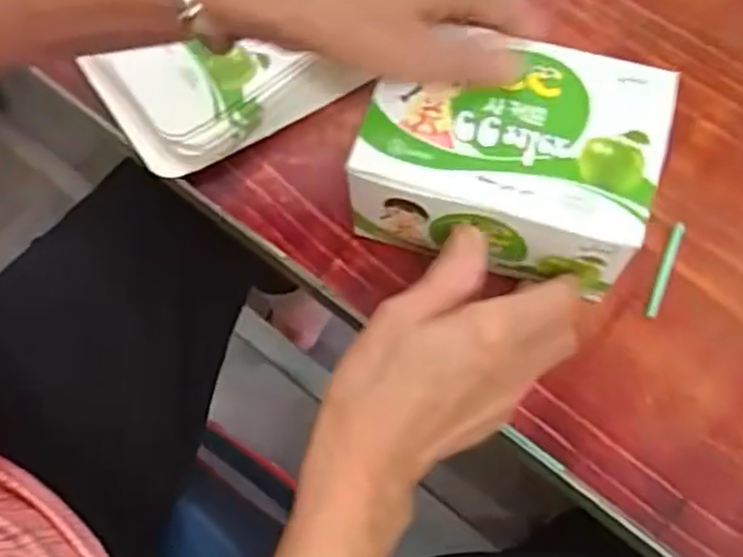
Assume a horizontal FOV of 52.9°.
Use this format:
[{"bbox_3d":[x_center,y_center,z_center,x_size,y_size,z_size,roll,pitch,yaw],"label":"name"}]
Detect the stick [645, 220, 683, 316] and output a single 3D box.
[{"bbox_3d":[0.164,-0.005,0.414,0.006,0.004,0.059,23,71,11],"label":"stick"}]

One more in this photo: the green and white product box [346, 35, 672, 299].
[{"bbox_3d":[0.069,-0.062,0.388,0.141,0.065,0.097,13,69,8],"label":"green and white product box"}]

